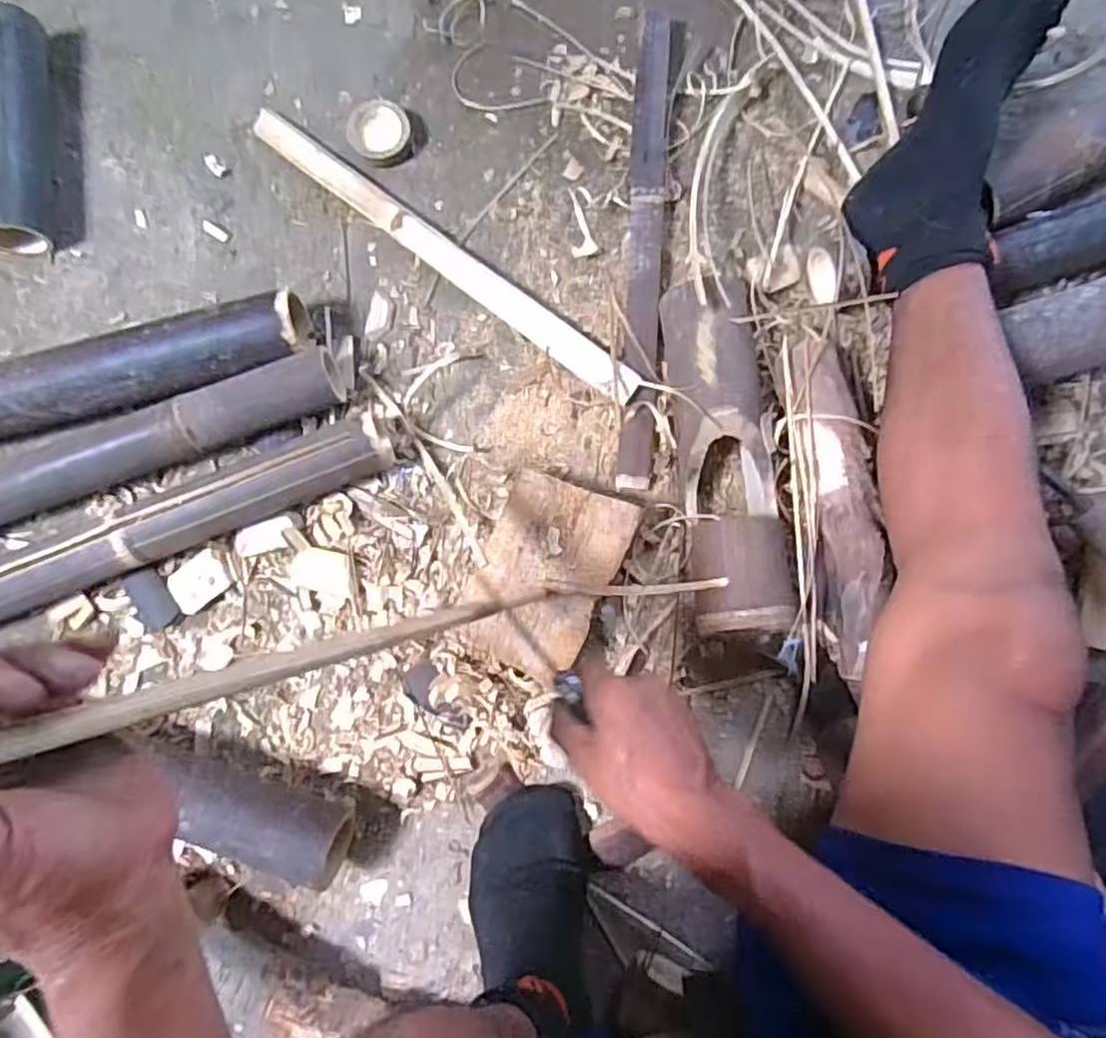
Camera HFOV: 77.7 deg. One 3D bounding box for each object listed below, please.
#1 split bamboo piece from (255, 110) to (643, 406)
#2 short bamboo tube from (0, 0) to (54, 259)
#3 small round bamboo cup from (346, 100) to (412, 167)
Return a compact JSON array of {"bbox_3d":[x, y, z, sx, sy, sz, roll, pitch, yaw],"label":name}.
[{"bbox_3d":[-0.111,-0.264,0.670,0.481,0.027,0.033,38,88,7],"label":"split bamboo piece"},{"bbox_3d":[-0.545,-0.399,0.699,0.049,0.060,0.247,-6,84,4],"label":"short bamboo tube"},{"bbox_3d":[-0.174,-0.391,0.698,0.062,0.020,0.062,0,84,4],"label":"small round bamboo cup"}]

